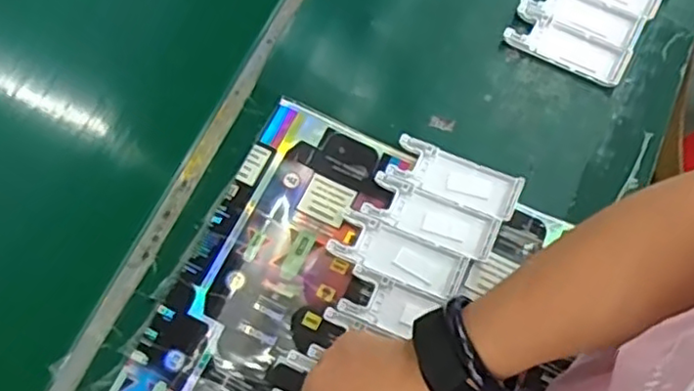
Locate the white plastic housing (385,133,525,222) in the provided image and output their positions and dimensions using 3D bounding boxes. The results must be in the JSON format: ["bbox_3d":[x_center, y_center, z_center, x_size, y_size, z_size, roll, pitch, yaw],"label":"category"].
[{"bbox_3d":[0.088,-0.014,0.530,0.103,0.011,0.038,22,70,9],"label":"white plastic housing"}]

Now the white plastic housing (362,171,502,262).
[{"bbox_3d":[0.067,0.017,0.518,0.104,0.007,0.039,22,70,9],"label":"white plastic housing"}]

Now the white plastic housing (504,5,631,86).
[{"bbox_3d":[0.195,-0.134,0.575,0.103,0.013,0.042,28,71,12],"label":"white plastic housing"}]

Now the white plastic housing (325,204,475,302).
[{"bbox_3d":[0.040,0.046,0.508,0.104,0.009,0.040,22,70,10],"label":"white plastic housing"}]

